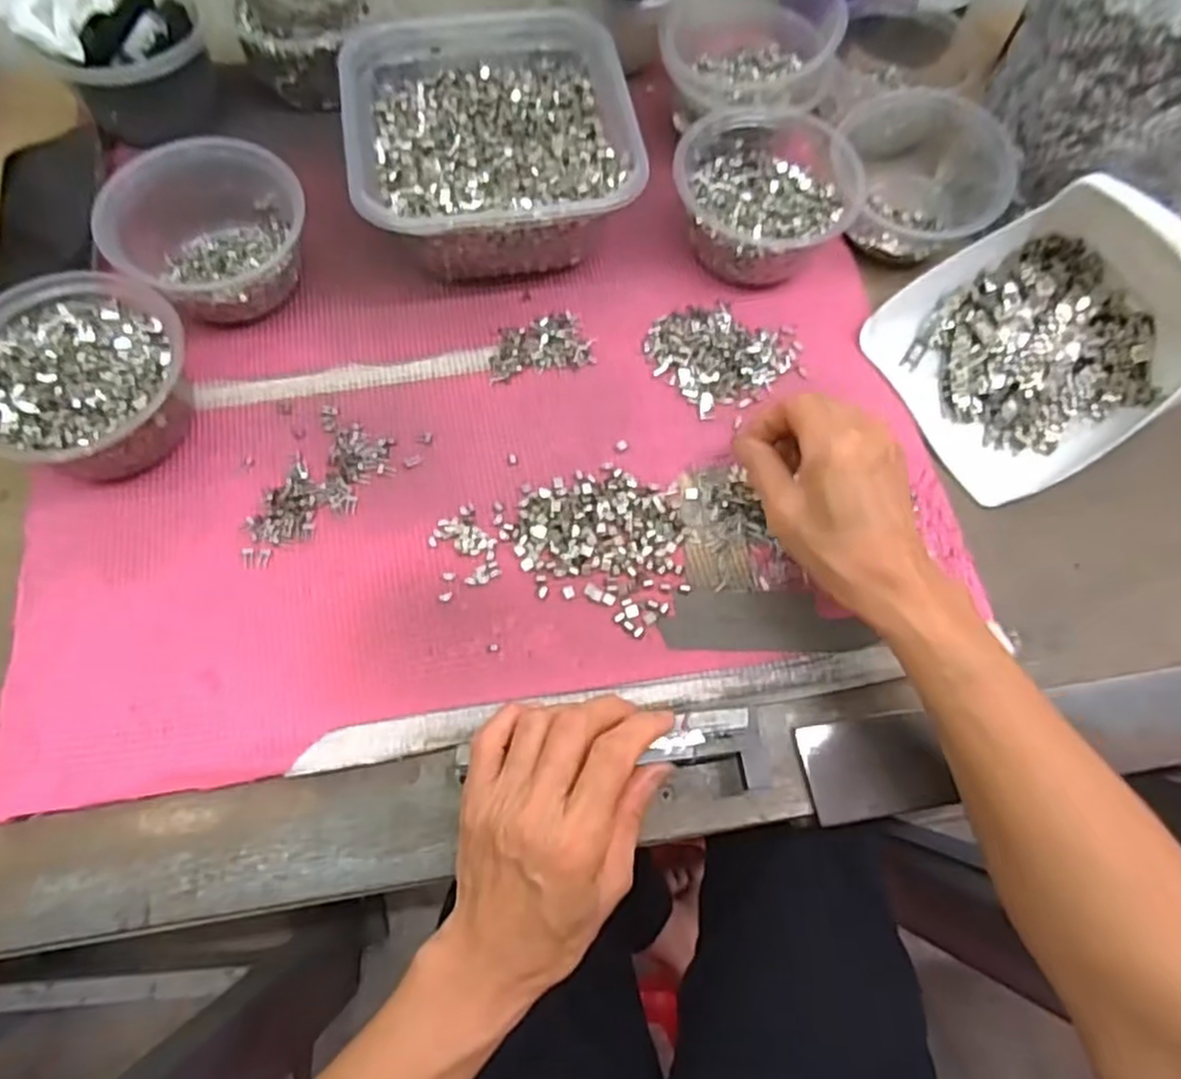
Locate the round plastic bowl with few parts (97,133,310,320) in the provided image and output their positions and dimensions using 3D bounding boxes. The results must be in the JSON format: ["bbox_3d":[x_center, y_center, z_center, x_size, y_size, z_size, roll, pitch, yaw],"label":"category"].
[{"bbox_3d":[-0.228,-0.183,0.441,0.112,0.071,0.094,-39,75,-16],"label":"round plastic bowl with few parts"}]

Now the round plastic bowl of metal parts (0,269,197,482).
[{"bbox_3d":[-0.281,-0.087,0.408,0.110,0.063,0.113,1,68,-2],"label":"round plastic bowl of metal parts"}]

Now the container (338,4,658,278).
[{"bbox_3d":[-0.066,-0.259,0.477,0.167,0.078,0.187,-10,69,-6],"label":"container"}]

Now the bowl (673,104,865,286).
[{"bbox_3d":[0.112,-0.223,0.478,0.112,0.061,0.108,1,68,-2],"label":"bowl"}]

